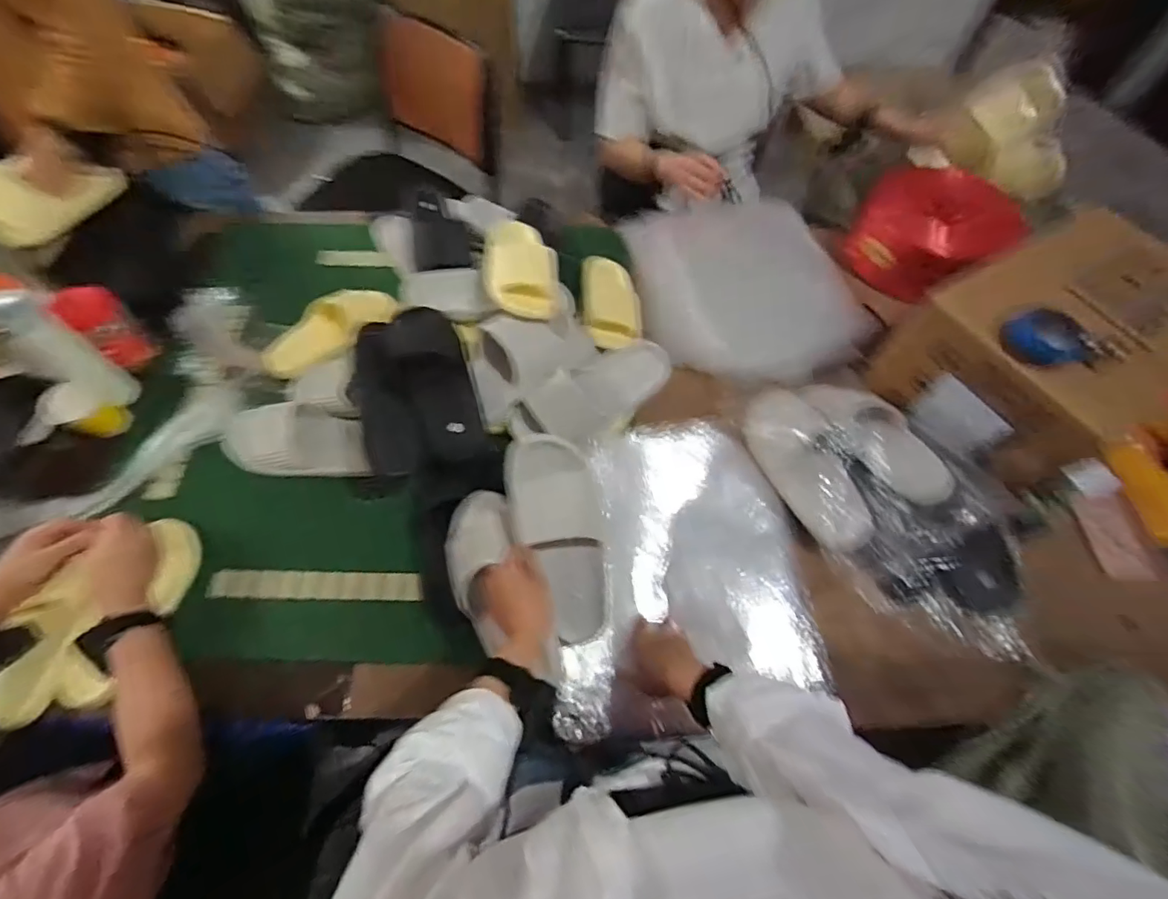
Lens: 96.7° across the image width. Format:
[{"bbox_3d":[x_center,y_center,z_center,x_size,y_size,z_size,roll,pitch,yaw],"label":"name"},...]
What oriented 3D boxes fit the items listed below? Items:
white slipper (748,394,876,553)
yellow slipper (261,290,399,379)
[{"bbox_3d":[0.344,0.023,0.812,0.085,0.108,0.280,-19,65,-12],"label":"white slipper"},{"bbox_3d":[-0.461,-0.219,0.941,0.241,0.062,0.105,-31,68,-17],"label":"yellow slipper"}]

